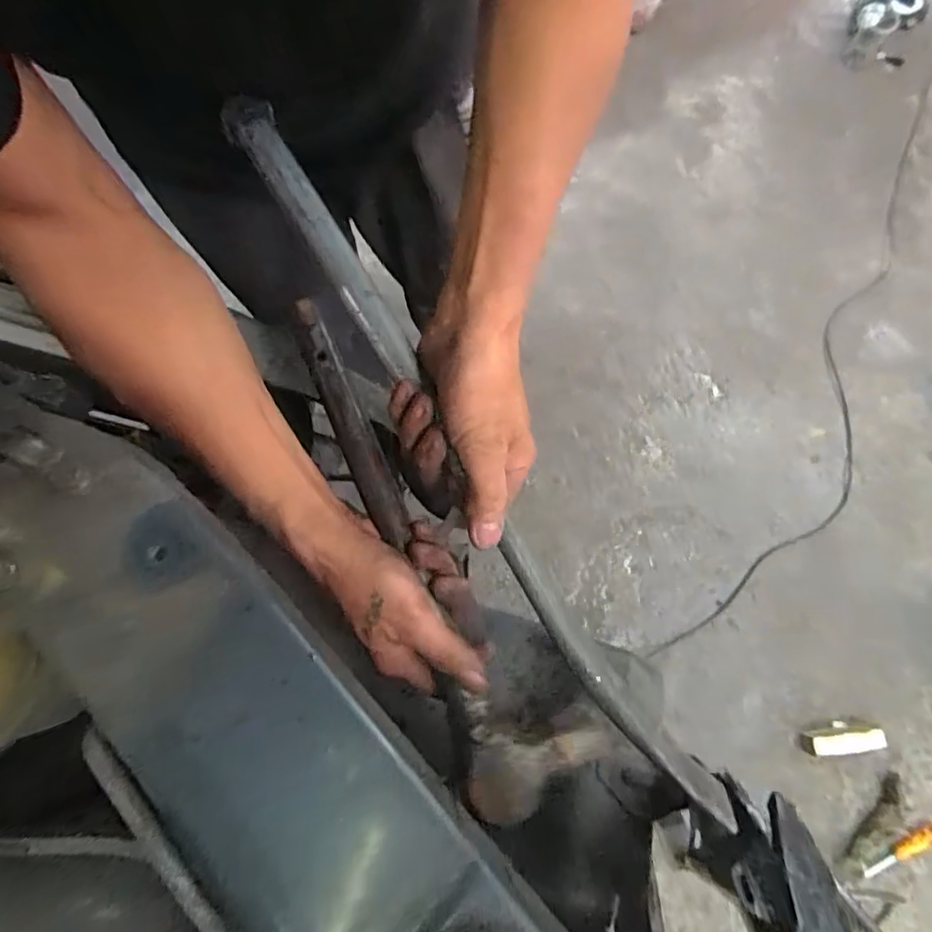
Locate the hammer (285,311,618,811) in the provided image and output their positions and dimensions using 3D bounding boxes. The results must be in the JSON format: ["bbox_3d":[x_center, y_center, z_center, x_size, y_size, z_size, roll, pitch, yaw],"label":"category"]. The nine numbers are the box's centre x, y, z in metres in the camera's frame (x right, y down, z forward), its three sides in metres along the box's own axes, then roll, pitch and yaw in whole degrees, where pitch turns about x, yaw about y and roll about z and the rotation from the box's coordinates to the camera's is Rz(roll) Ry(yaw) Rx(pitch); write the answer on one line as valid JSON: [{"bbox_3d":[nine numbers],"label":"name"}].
[{"bbox_3d":[-0.030,0.042,0.364,0.085,0.030,0.359,-27,79,-5],"label":"hammer"}]

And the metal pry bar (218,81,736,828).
[{"bbox_3d":[-0.008,-0.019,0.339,0.033,0.020,0.526,-32,83,-6],"label":"metal pry bar"}]

